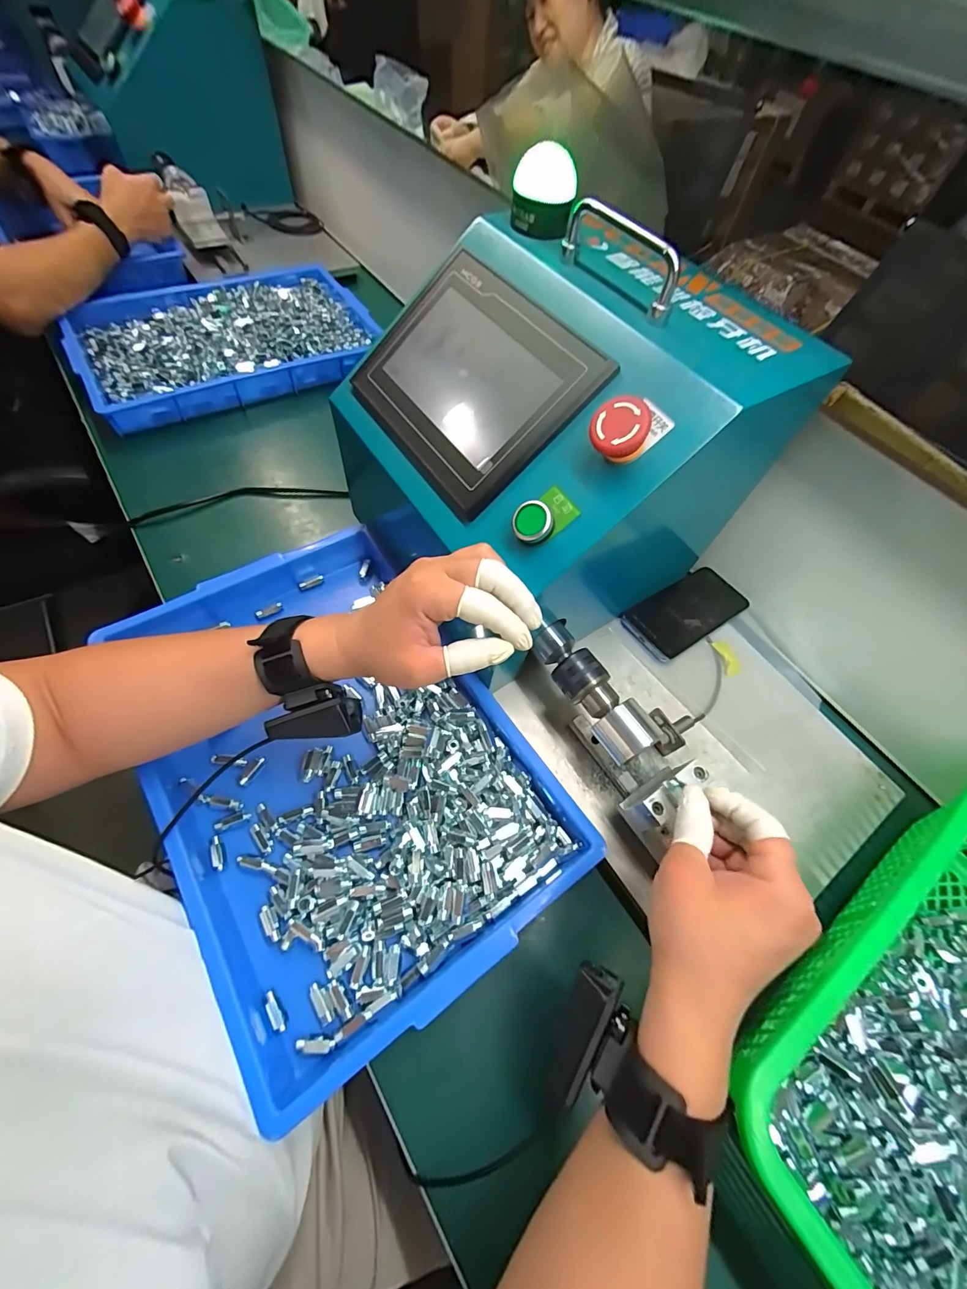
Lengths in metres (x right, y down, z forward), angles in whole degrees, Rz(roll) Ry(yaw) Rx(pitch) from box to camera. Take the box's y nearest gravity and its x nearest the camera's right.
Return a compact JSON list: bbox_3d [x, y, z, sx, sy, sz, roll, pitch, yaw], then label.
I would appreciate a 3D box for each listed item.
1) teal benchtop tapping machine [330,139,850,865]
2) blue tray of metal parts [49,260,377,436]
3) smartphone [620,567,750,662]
[{"bbox_3d":[0.087,-0.140,0.392,0.268,0.288,0.420,-35,67,-21],"label":"teal benchtop tapping machine"},{"bbox_3d":[-0.394,-0.487,0.711,0.438,0.052,0.298,-28,67,-19],"label":"blue tray of metal parts"},{"bbox_3d":[0.231,-0.038,0.509,0.147,0.010,0.070,-29,68,-20],"label":"smartphone"}]

